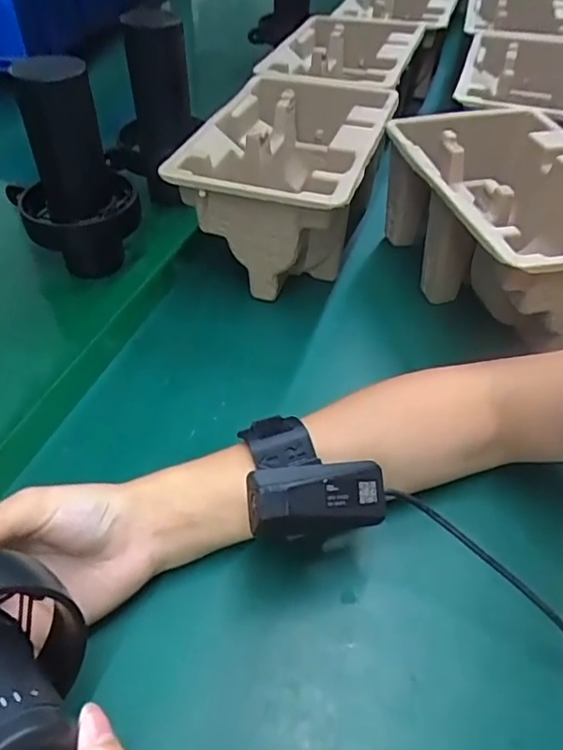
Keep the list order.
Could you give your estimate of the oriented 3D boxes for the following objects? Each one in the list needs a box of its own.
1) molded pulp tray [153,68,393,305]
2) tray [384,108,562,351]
[{"bbox_3d":[0.010,-0.179,0.528,0.145,0.101,0.229,16,48,11],"label":"molded pulp tray"},{"bbox_3d":[0.179,-0.116,0.468,0.151,0.107,0.221,-4,46,-8],"label":"tray"}]

